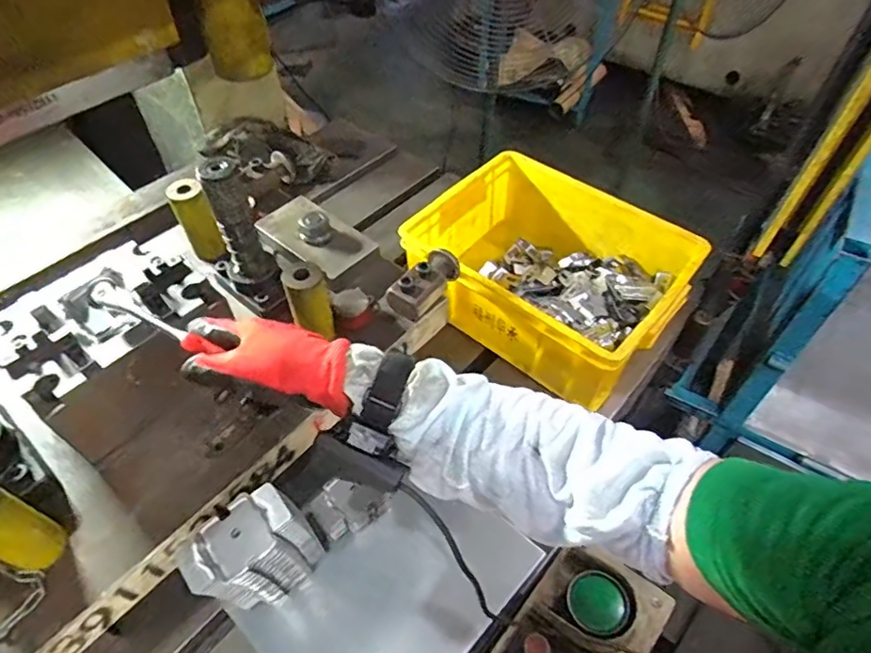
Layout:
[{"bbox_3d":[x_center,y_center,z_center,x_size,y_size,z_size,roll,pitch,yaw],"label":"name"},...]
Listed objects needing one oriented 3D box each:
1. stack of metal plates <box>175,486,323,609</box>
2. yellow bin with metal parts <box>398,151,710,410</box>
[{"bbox_3d":[-0.159,0.217,0.496,0.098,0.170,0.057,-37,59,-25],"label":"stack of metal plates"},{"bbox_3d":[0.160,-0.075,0.767,0.341,0.151,0.267,35,60,26],"label":"yellow bin with metal parts"}]

